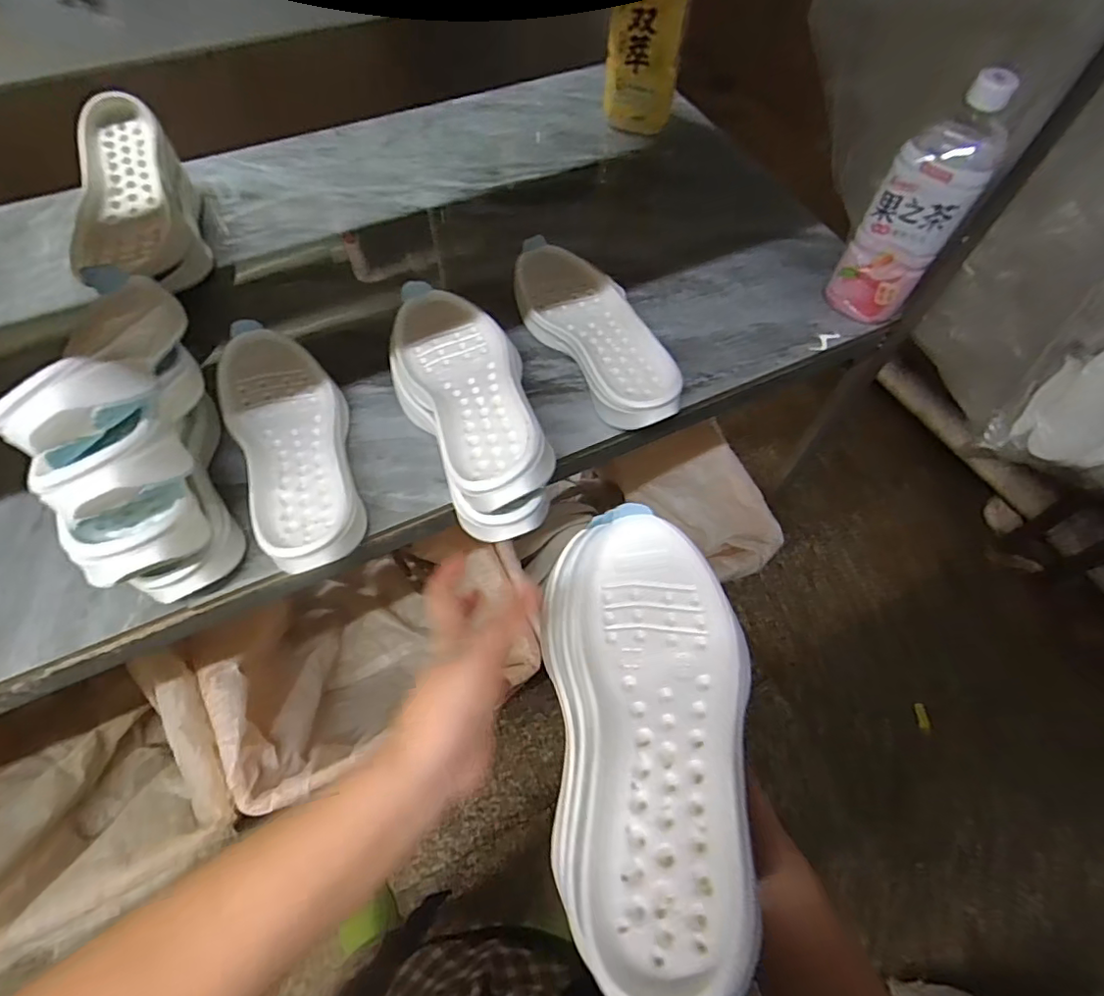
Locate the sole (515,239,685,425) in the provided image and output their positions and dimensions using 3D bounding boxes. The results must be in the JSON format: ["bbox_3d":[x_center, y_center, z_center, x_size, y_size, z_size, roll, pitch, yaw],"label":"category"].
[{"bbox_3d":[0.040,-0.170,0.576,0.100,0.038,0.258,-22,63,-13],"label":"sole"}]

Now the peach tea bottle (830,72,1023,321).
[{"bbox_3d":[0.358,-0.284,0.548,0.080,0.211,0.084,32,65,16],"label":"peach tea bottle"}]

